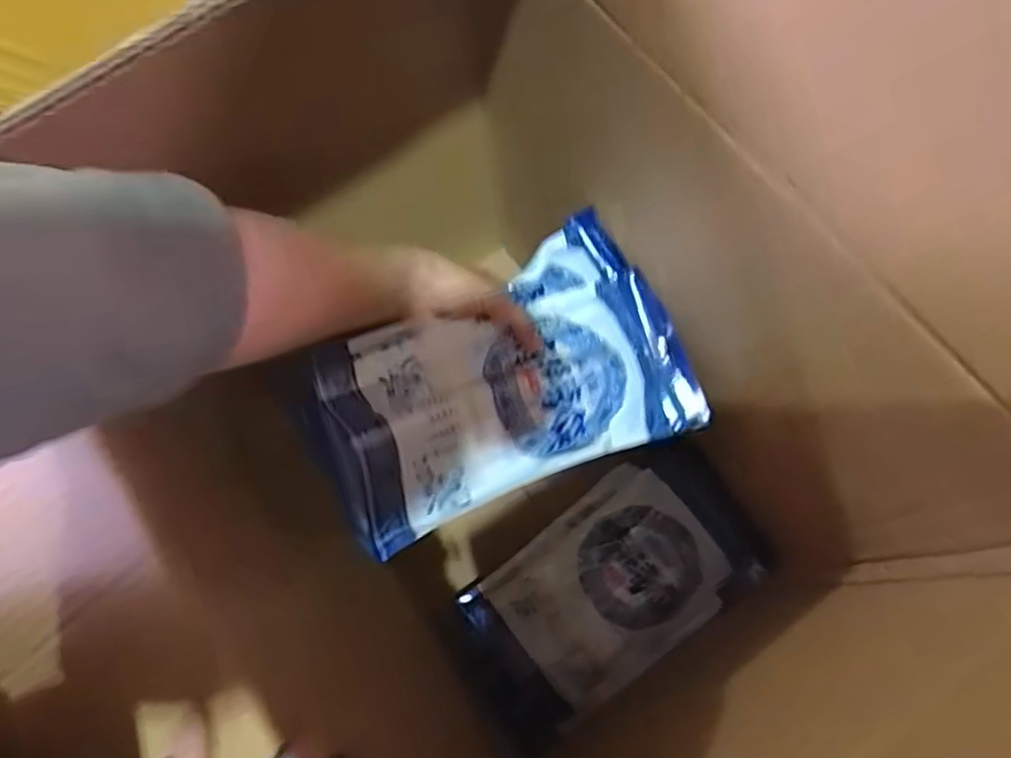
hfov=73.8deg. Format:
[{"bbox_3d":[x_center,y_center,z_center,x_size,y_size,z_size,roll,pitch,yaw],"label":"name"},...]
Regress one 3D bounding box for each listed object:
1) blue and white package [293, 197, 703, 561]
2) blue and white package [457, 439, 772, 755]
[{"bbox_3d":[0.002,-0.006,0.530,0.314,0.050,0.188,-19,84,-31],"label":"blue and white package"},{"bbox_3d":[0.116,0.226,0.734,0.322,0.052,0.181,-36,74,-9],"label":"blue and white package"}]

